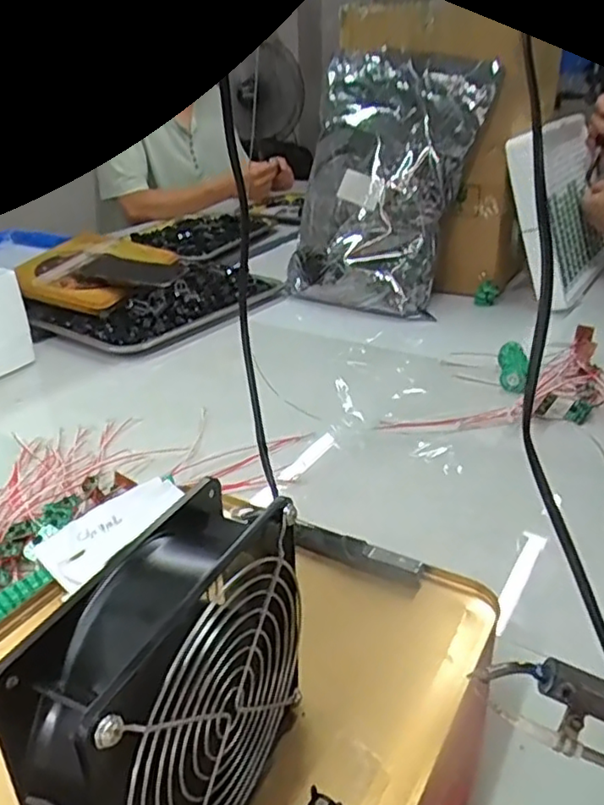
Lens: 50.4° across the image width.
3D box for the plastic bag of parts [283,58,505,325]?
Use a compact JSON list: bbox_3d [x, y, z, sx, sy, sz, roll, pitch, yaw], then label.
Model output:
[{"bbox_3d":[0.113,-0.317,0.938,0.249,0.359,0.063,18,10,25],"label":"plastic bag of parts"}]

